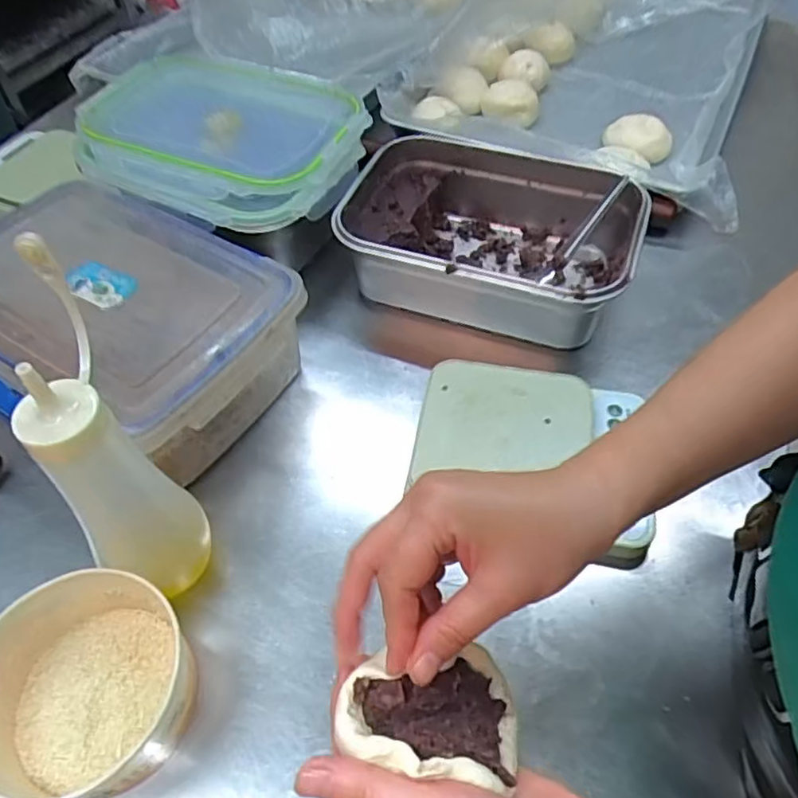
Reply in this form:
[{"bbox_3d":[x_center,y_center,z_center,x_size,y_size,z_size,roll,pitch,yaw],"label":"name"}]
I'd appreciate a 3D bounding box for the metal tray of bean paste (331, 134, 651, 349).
[{"bbox_3d":[0.088,-0.161,0.648,0.287,0.091,0.204,15,55,13],"label":"metal tray of bean paste"}]

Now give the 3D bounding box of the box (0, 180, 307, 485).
[{"bbox_3d":[-0.250,-0.073,0.578,0.315,0.090,0.215,24,58,19],"label":"box"}]

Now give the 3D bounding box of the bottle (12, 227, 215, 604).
[{"bbox_3d":[-0.187,0.036,0.405,0.063,0.240,0.107,-26,56,-16],"label":"bottle"}]

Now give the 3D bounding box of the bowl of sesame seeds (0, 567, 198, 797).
[{"bbox_3d":[-0.201,0.182,0.409,0.123,0.062,0.124,-1,53,1],"label":"bowl of sesame seeds"}]

